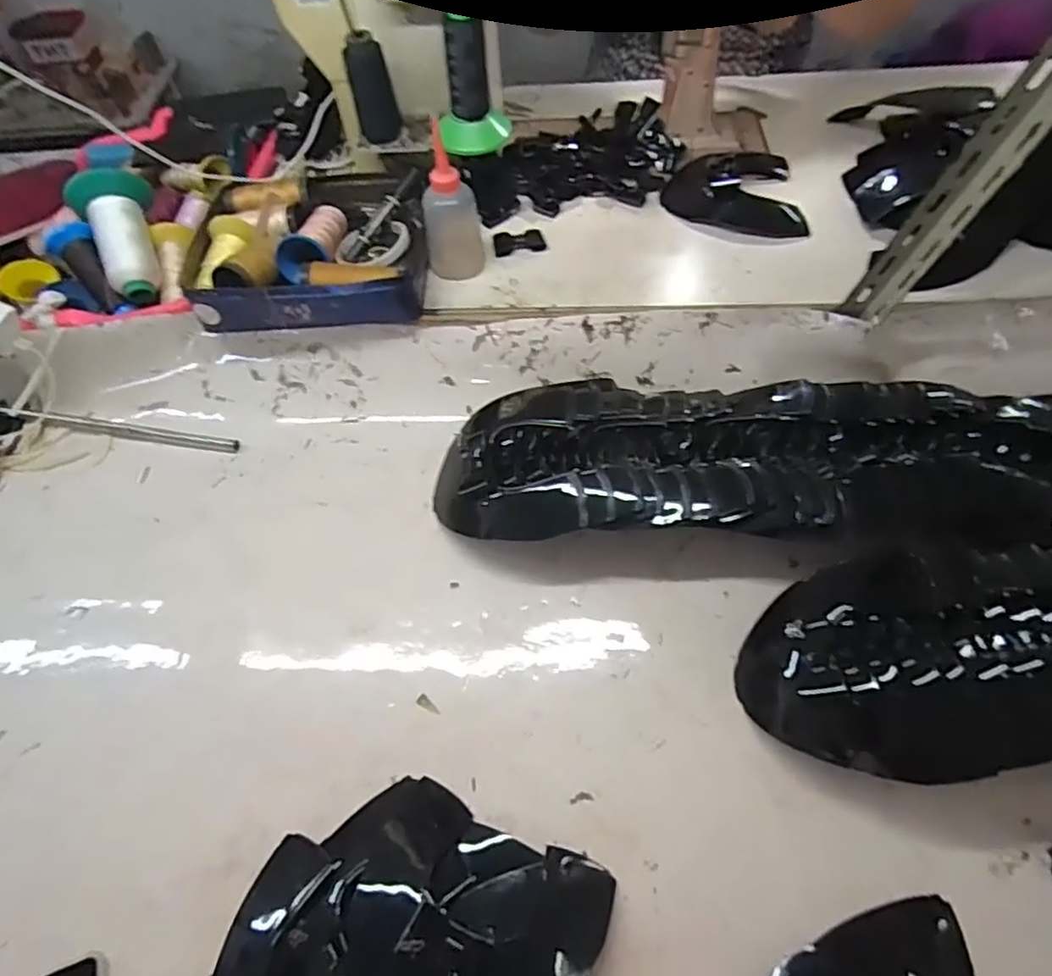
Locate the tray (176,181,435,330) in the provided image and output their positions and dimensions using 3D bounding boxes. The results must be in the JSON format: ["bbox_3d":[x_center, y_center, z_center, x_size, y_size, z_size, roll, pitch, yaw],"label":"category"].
[{"bbox_3d":[-0.252,-0.279,0.743,0.262,0.068,0.216,-8,55,-2],"label":"tray"}]

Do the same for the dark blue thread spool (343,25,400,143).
[{"bbox_3d":[-0.179,-0.465,0.739,0.043,0.118,0.032,-11,55,-4],"label":"dark blue thread spool"}]

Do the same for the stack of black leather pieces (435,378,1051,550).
[{"bbox_3d":[0.290,-0.024,0.639,0.769,0.086,0.217,2,55,5],"label":"stack of black leather pieces"}]

